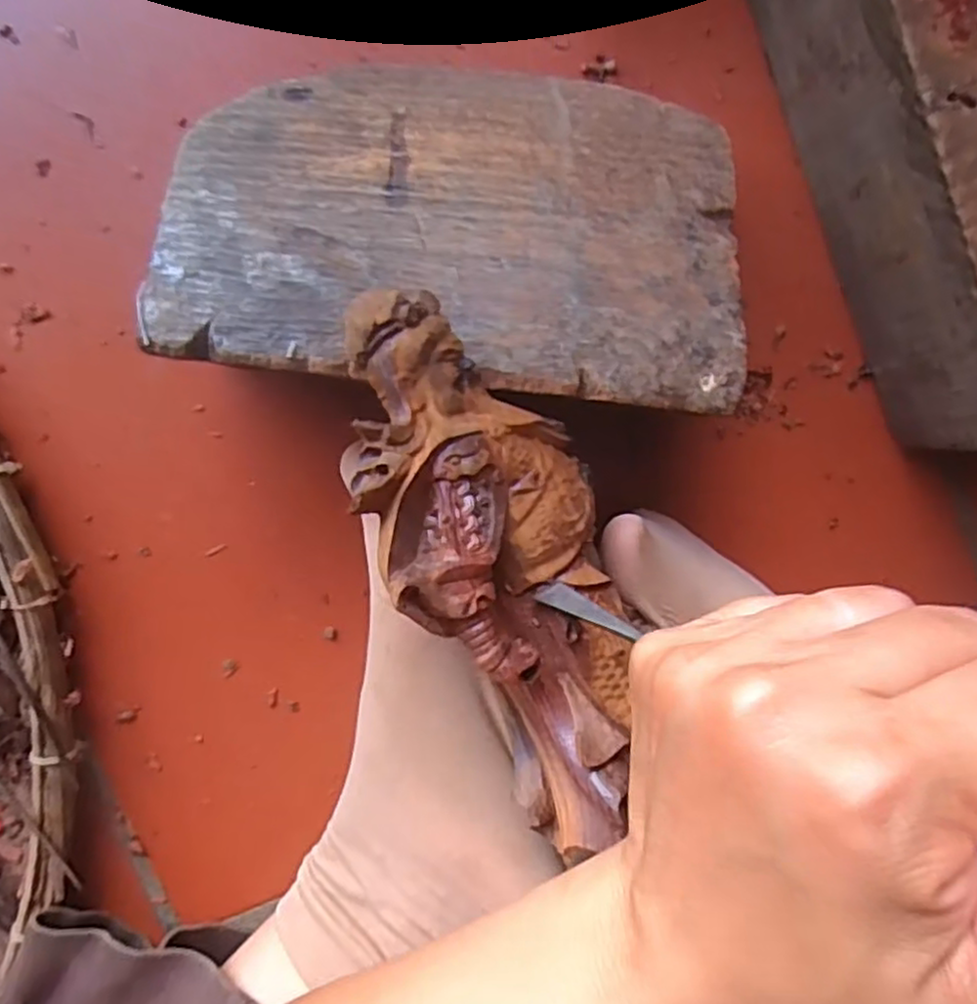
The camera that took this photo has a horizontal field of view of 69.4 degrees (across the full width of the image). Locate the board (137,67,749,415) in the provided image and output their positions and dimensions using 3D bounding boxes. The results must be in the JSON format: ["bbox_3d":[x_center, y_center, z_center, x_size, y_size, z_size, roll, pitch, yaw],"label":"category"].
[{"bbox_3d":[-0.009,-0.106,0.252,0.193,0.013,0.142,5,69,-1],"label":"board"}]

